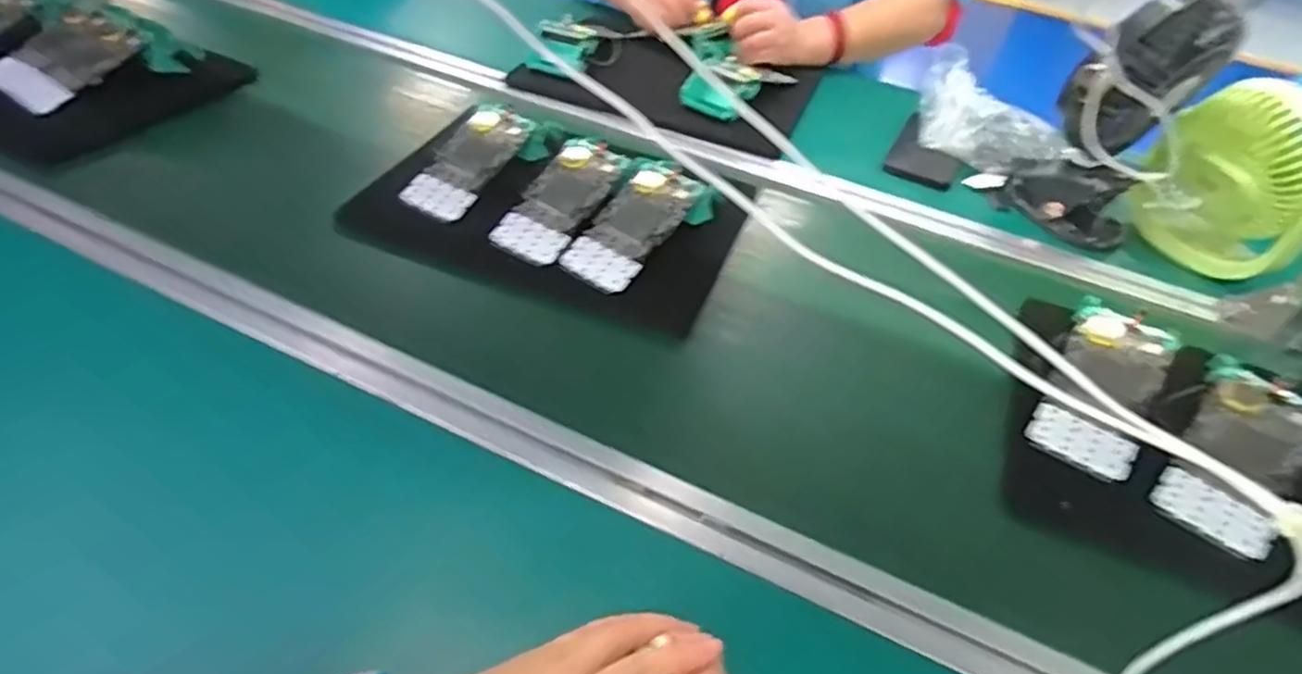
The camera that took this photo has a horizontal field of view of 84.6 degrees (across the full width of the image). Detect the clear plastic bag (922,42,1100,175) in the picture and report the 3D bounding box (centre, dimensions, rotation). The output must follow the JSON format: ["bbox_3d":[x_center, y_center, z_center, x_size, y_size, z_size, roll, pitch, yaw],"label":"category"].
[{"bbox_3d":[0.394,-0.249,0.815,0.164,0.096,0.079,7,40,4],"label":"clear plastic bag"}]

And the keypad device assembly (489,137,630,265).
[{"bbox_3d":[-0.086,-0.129,0.668,0.070,0.015,0.141,24,64,22],"label":"keypad device assembly"}]

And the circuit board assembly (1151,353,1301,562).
[{"bbox_3d":[0.424,0.081,0.512,0.070,0.015,0.154,35,69,23],"label":"circuit board assembly"}]

